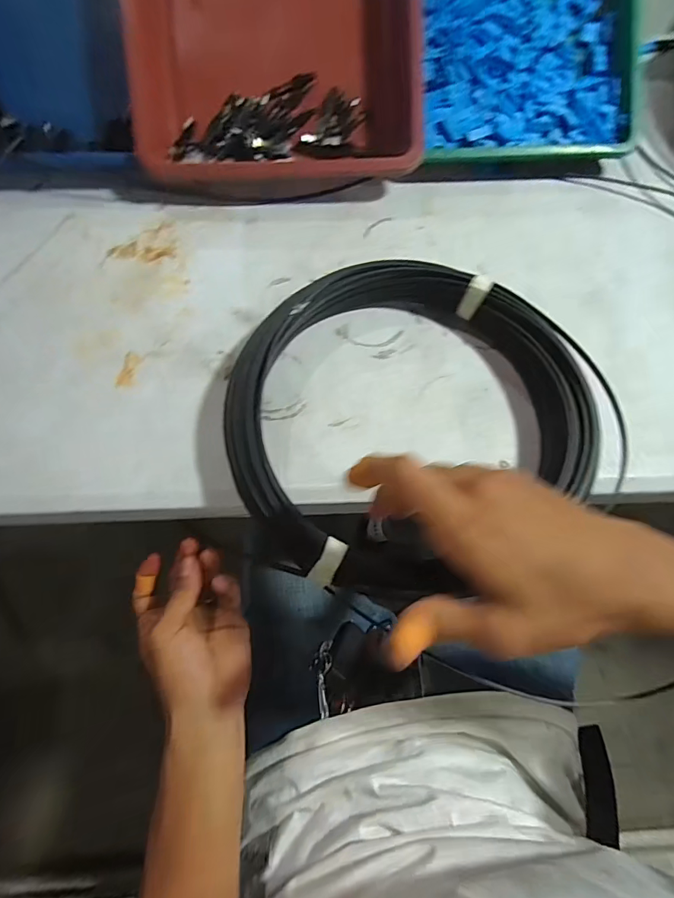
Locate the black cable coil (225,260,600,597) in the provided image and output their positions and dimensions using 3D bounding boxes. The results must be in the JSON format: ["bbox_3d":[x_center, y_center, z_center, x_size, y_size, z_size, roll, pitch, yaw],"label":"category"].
[{"bbox_3d":[0.055,-0.025,0.331,0.267,0.044,0.258,1,71,-2],"label":"black cable coil"}]

